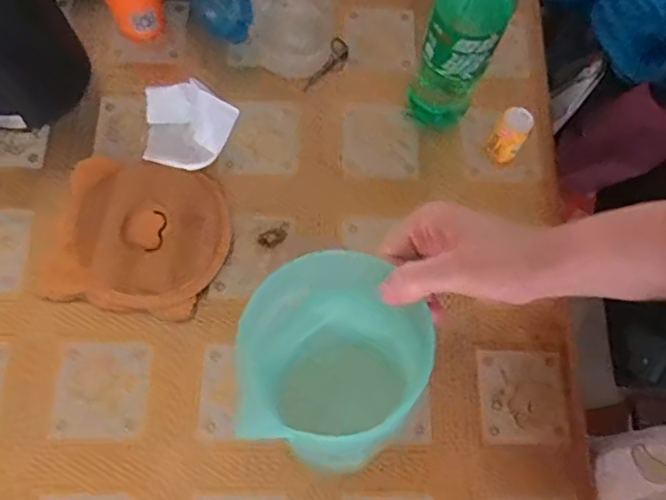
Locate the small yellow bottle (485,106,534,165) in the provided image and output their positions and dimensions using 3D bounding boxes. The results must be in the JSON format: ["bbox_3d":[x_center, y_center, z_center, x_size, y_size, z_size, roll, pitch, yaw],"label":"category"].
[{"bbox_3d":[0.168,-0.109,0.579,0.030,0.052,0.028,32,74,8],"label":"small yellow bottle"}]

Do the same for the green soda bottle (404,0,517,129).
[{"bbox_3d":[0.111,-0.184,0.508,0.059,0.232,0.075,26,73,7],"label":"green soda bottle"}]

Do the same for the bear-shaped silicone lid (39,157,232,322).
[{"bbox_3d":[-0.175,-0.013,0.552,0.153,0.021,0.136,11,72,2],"label":"bear-shaped silicone lid"}]

